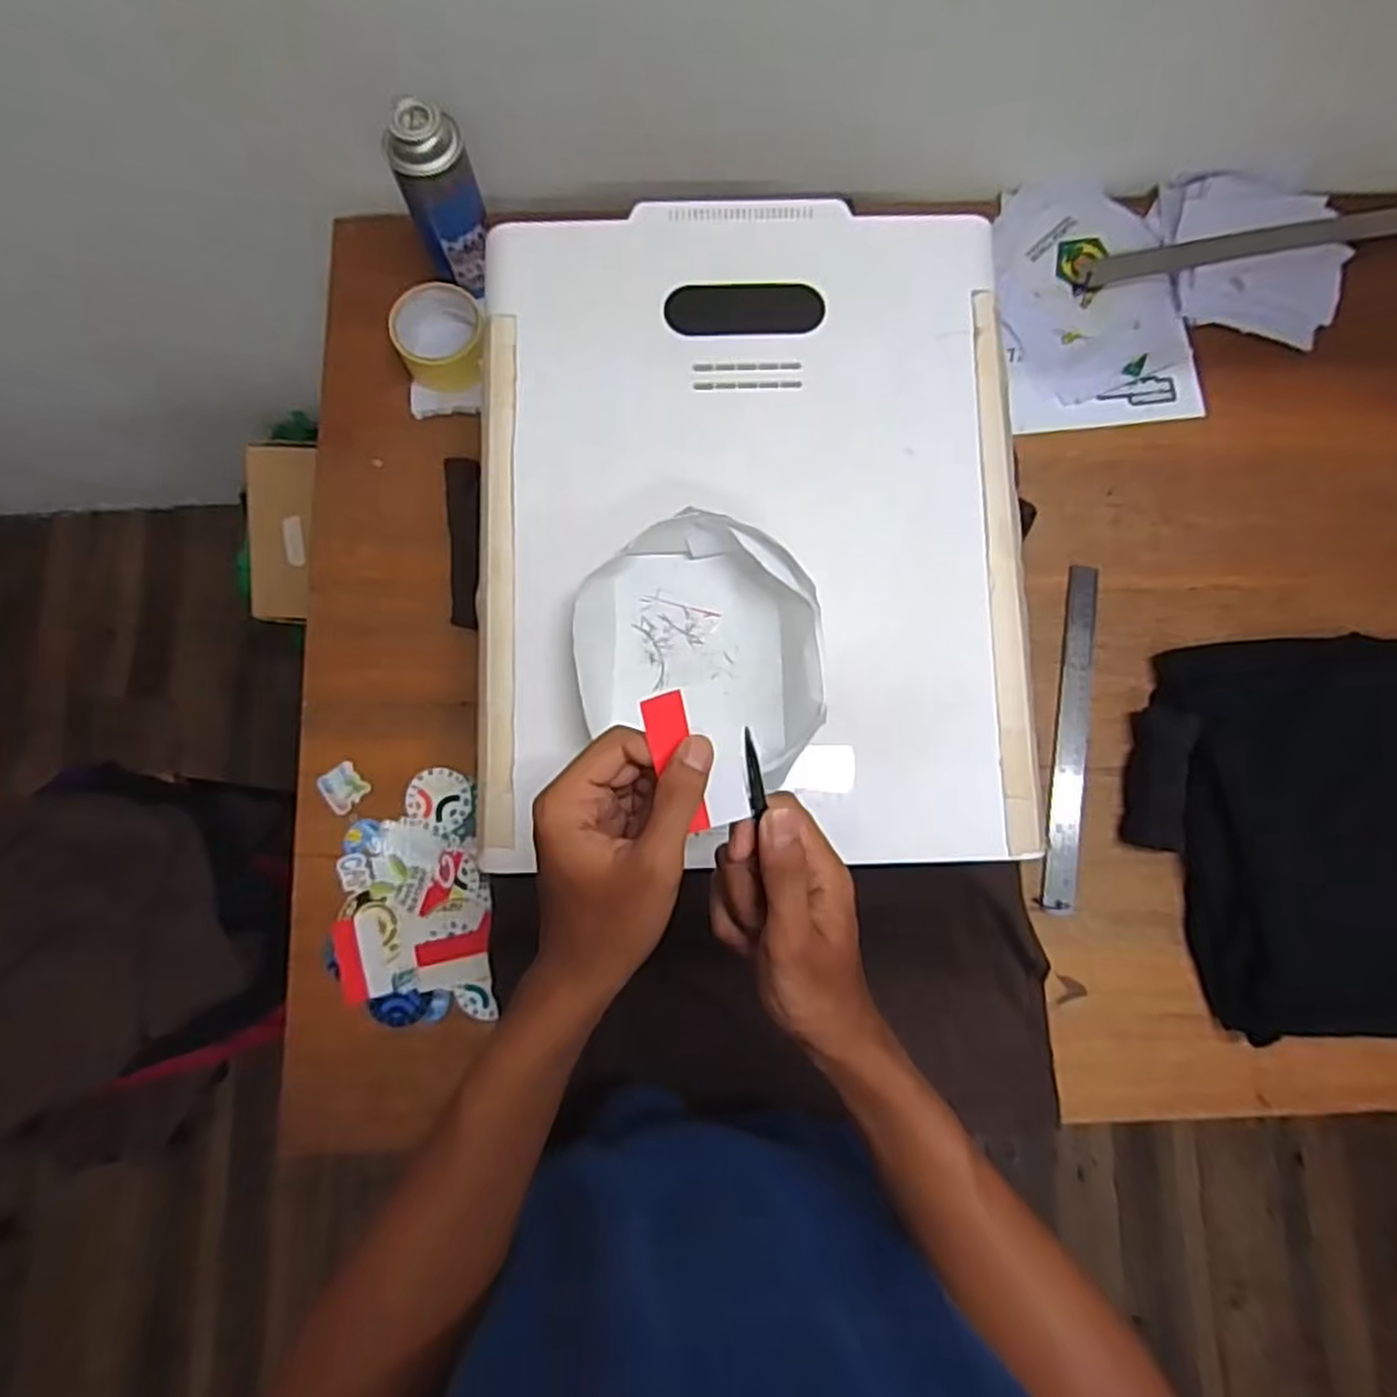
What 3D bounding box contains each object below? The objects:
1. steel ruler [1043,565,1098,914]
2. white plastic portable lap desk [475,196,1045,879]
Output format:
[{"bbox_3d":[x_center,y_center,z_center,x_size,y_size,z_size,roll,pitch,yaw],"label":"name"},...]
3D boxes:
[{"bbox_3d":[0.345,0.032,0.728,0.029,0.006,0.318,8,81,6],"label":"steel ruler"},{"bbox_3d":[0.036,-0.137,0.586,0.399,0.040,0.512,-1,82,4],"label":"white plastic portable lap desk"}]

